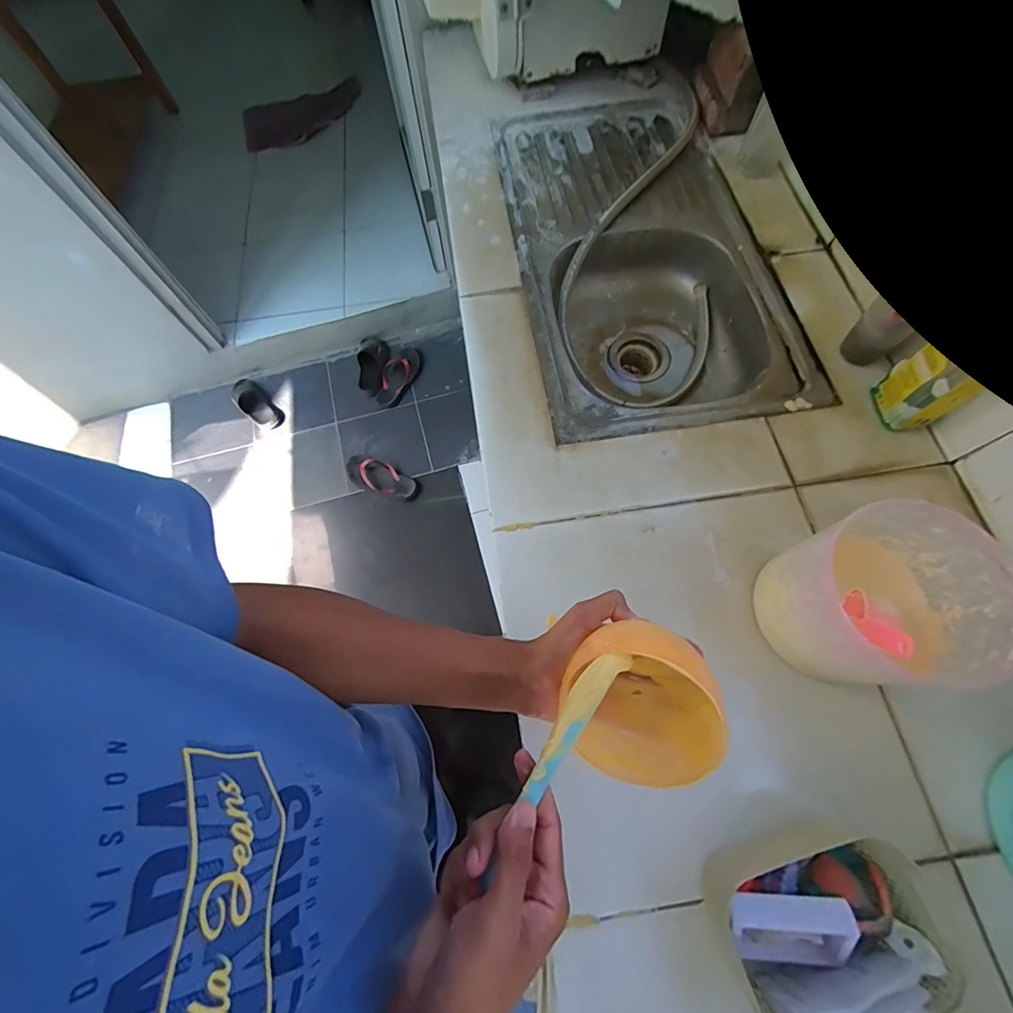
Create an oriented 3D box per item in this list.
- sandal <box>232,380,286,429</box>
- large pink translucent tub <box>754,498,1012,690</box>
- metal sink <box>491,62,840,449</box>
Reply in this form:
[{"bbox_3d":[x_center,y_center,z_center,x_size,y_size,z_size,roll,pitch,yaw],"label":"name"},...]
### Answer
[{"bbox_3d":[-0.931,-0.386,1.640,0.262,0.055,0.114,42,76,16],"label":"sandal"},{"bbox_3d":[0.365,0.095,0.452,0.160,0.151,0.156,-1,69,2],"label":"large pink translucent tub"},{"bbox_3d":[0.214,-0.457,0.821,0.407,0.142,0.793,-9,69,-1],"label":"metal sink"}]

